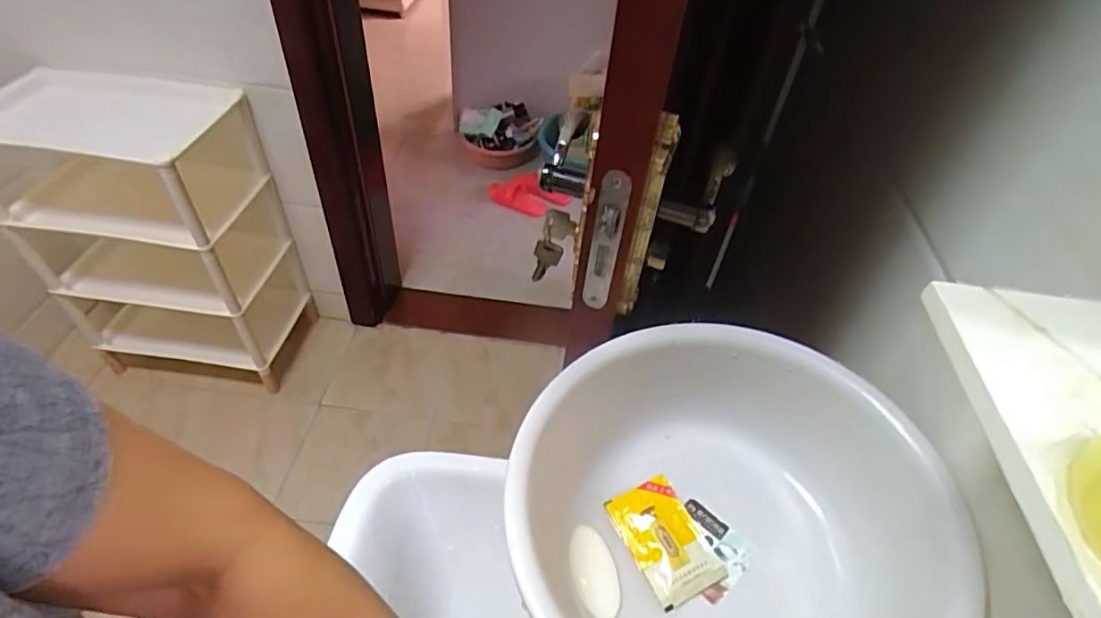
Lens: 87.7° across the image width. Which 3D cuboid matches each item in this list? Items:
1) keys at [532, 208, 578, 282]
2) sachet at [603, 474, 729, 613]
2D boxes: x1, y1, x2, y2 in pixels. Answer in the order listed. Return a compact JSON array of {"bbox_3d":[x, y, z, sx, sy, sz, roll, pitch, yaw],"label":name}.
[{"bbox_3d":[0.002,-0.056,0.541,0.034,0.088,0.015,11,46,4],"label":"keys"},{"bbox_3d":[0.098,0.197,0.491,0.058,0.024,0.097,-17,50,-21],"label":"sachet"}]

